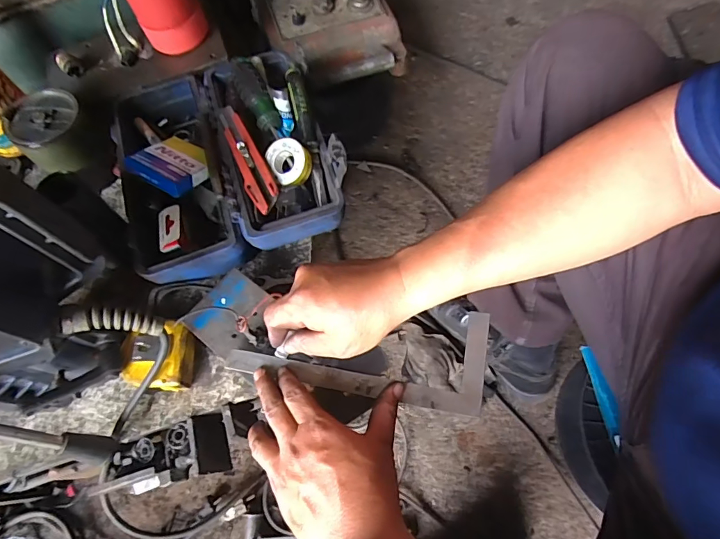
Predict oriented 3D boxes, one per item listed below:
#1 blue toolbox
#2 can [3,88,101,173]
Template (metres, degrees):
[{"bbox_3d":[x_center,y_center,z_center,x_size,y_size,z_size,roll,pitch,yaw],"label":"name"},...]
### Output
[{"bbox_3d":[-0.166,-0.144,0.526,0.255,0.086,0.284,-18,64,-3],"label":"blue toolbox"},{"bbox_3d":[-0.374,-0.168,0.521,0.080,0.057,0.082,-2,65,4],"label":"can"}]

